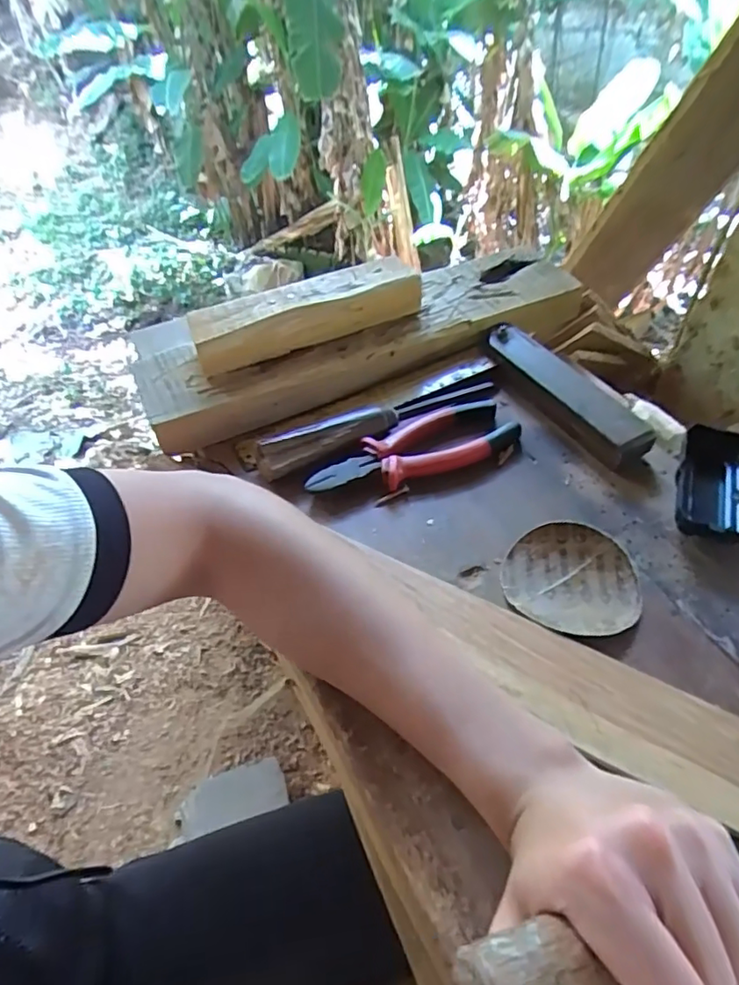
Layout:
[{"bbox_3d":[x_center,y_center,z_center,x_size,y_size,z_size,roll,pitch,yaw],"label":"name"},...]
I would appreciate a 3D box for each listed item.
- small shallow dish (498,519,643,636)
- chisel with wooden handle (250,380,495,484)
[{"bbox_3d":[0.139,0.060,0.395,0.088,0.013,0.085,-1,50,1],"label":"small shallow dish"},{"bbox_3d":[0.011,-0.066,0.491,0.226,0.023,0.033,-23,53,-17],"label":"chisel with wooden handle"}]

